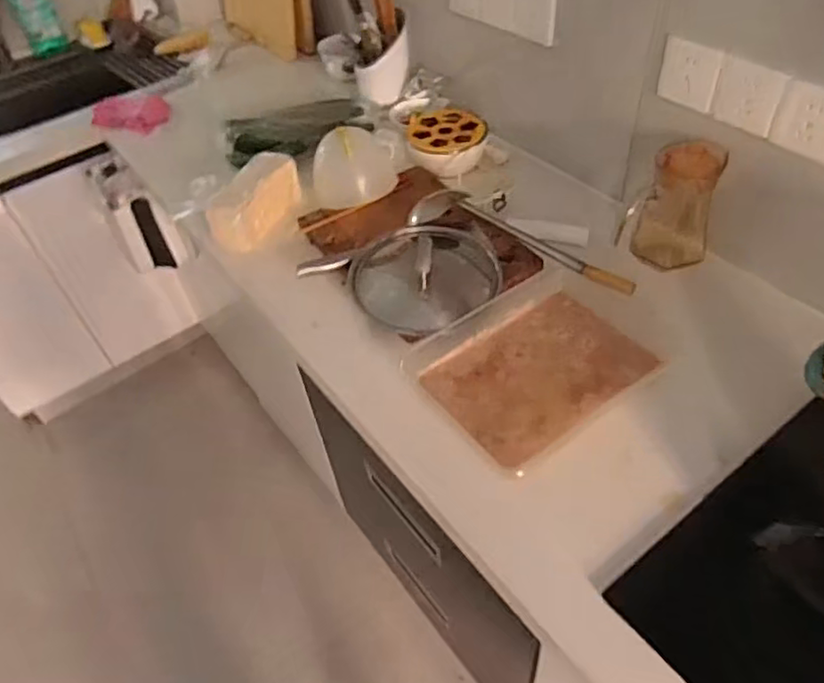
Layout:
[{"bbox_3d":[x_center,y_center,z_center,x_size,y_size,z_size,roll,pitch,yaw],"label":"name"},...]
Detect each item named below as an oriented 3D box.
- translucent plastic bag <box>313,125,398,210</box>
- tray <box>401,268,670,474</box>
[{"bbox_3d":[-0.102,-0.305,1.114,0.146,0.103,0.070,-15,48,-8],"label":"translucent plastic bag"},{"bbox_3d":[0.168,0.024,0.854,0.310,0.039,0.242,-30,51,-20],"label":"tray"}]

